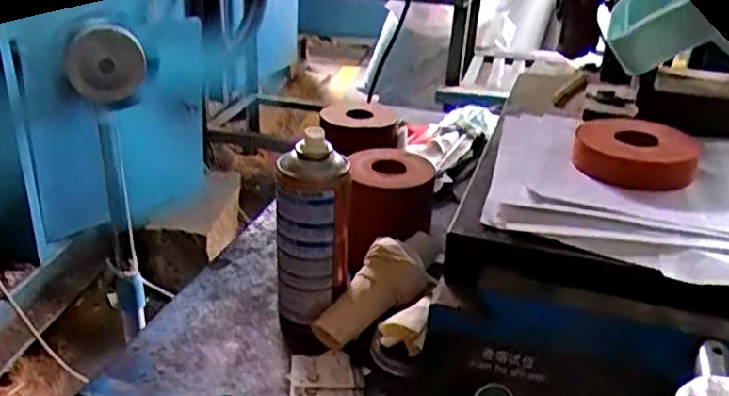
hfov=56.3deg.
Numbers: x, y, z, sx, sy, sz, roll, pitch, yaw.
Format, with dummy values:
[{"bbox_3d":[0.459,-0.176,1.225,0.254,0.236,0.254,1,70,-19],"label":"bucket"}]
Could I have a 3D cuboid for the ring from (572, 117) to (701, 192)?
[{"bbox_3d":[0.222,-0.037,0.562,0.093,0.028,0.087,3,27,-1],"label":"ring"}]

